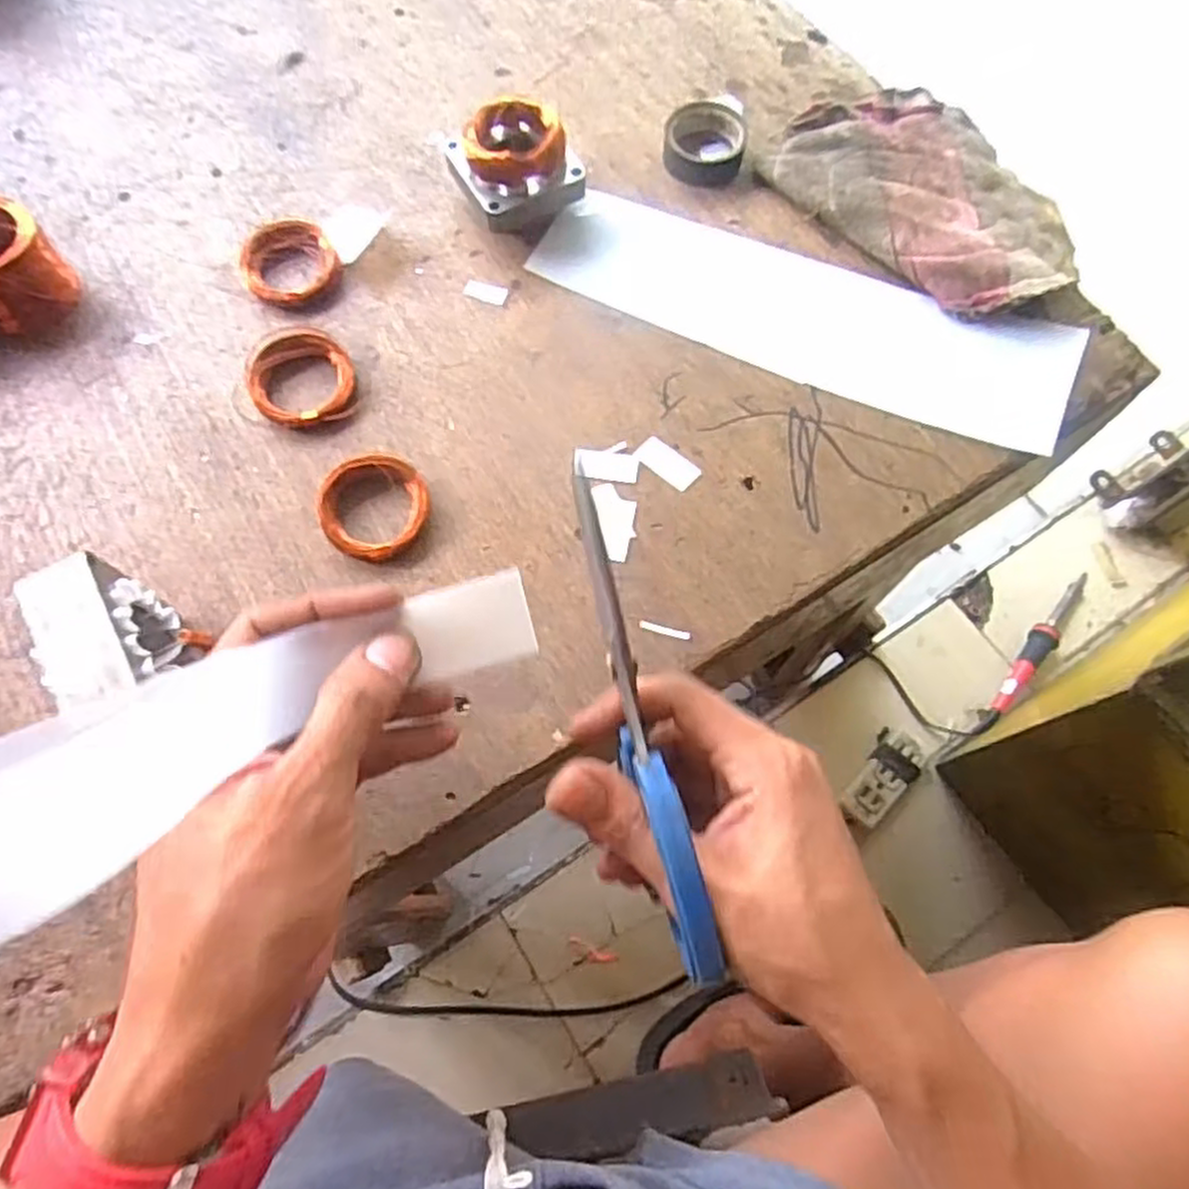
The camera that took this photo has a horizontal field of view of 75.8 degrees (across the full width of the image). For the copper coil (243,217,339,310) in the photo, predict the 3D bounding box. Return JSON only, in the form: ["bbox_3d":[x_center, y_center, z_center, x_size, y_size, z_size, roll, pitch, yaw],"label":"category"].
[{"bbox_3d":[-0.163,-0.177,0.409,0.050,0.019,0.044,-25,71,-10],"label":"copper coil"}]

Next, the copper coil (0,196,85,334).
[{"bbox_3d":[-0.302,-0.169,0.395,0.047,0.040,0.058,-40,75,-14],"label":"copper coil"}]

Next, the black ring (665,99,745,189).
[{"bbox_3d":[0.064,-0.264,0.446,0.045,0.017,0.045,0,69,-1],"label":"black ring"}]

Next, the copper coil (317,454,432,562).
[{"bbox_3d":[-0.103,-0.041,0.362,0.050,0.019,0.049,0,69,-1],"label":"copper coil"}]

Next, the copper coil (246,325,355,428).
[{"bbox_3d":[-0.150,-0.111,0.386,0.050,0.012,0.058,-36,74,-13],"label":"copper coil"}]

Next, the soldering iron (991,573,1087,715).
[{"bbox_3d":[0.489,0.050,0.833,0.026,0.023,0.209,35,73,12],"label":"soldering iron"}]

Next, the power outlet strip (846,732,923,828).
[{"bbox_3d":[0.296,0.191,0.787,0.042,0.029,0.103,41,74,14],"label":"power outlet strip"}]

